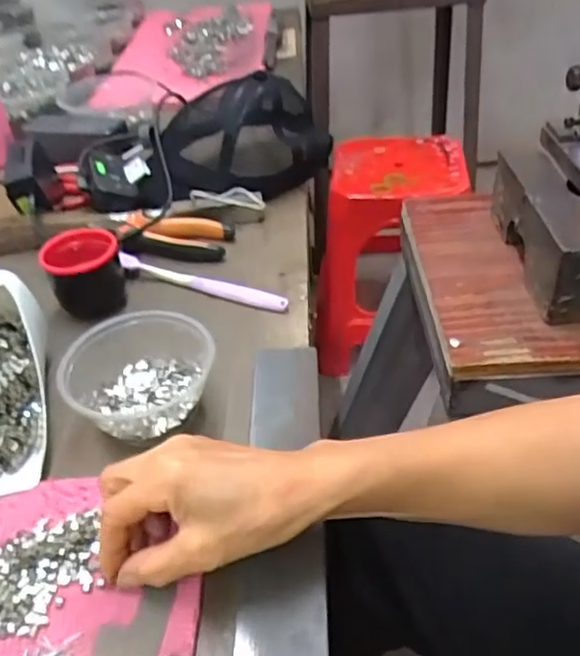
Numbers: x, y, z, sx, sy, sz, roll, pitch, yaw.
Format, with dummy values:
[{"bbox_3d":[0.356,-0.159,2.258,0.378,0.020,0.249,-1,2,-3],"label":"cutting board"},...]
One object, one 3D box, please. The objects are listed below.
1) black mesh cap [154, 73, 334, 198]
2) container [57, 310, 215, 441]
[{"bbox_3d":[-0.047,-0.227,0.708,0.180,0.090,0.184,-6,39,1],"label":"black mesh cap"},{"bbox_3d":[-0.109,0.034,0.452,0.099,0.048,0.094,-4,39,3],"label":"container"}]

